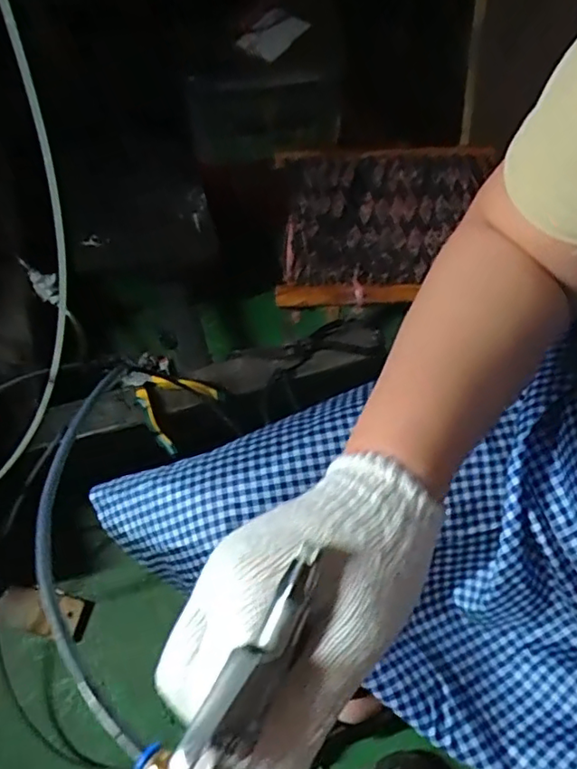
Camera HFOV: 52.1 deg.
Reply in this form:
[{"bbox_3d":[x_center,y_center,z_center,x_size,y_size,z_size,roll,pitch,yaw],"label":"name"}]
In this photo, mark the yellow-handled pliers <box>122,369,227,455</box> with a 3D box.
[{"bbox_3d":[-0.161,0.016,0.788,0.129,0.040,0.110,32,67,22],"label":"yellow-handled pliers"}]

